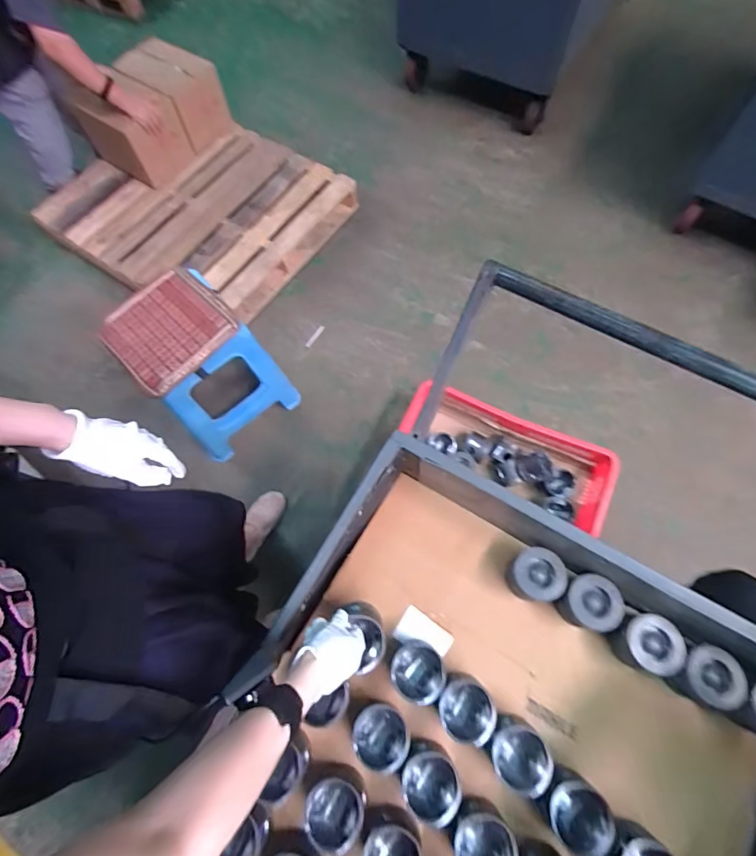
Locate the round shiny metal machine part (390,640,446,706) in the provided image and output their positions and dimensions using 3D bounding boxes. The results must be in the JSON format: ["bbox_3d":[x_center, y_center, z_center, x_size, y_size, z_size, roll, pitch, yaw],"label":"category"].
[{"bbox_3d":[0.064,0.402,0.730,0.084,0.081,0.080,0,73,0],"label":"round shiny metal machine part"}]

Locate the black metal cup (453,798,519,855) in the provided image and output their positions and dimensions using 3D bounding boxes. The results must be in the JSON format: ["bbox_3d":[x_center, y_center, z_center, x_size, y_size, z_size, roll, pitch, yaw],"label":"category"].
[{"bbox_3d":[0.152,0.599,0.638,0.086,0.067,0.093,0,73,0],"label":"black metal cup"}]

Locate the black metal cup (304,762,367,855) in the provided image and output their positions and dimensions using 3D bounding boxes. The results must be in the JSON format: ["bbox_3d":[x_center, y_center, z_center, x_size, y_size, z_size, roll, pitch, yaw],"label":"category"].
[{"bbox_3d":[-0.064,0.568,0.657,0.084,0.084,0.083,0,73,0],"label":"black metal cup"}]

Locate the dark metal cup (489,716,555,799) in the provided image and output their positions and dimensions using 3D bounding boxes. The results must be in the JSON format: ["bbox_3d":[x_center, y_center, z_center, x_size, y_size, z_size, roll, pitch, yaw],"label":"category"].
[{"bbox_3d":[0.214,0.503,0.683,0.094,0.062,0.089,39,77,11],"label":"dark metal cup"}]

